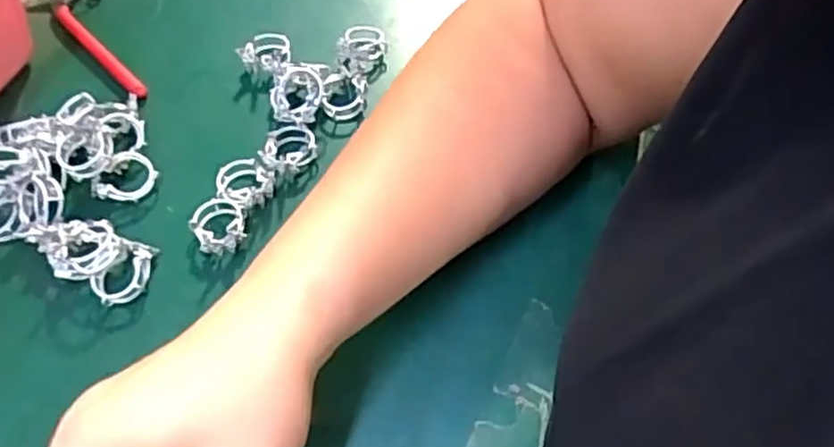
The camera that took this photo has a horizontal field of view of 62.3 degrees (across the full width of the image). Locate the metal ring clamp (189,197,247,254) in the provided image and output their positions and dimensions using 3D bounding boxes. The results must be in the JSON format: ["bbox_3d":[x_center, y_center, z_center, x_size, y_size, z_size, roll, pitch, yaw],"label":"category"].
[{"bbox_3d":[-0.097,0.001,0.337,0.025,0.013,0.031,-15,55,-10],"label":"metal ring clamp"}]

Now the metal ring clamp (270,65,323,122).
[{"bbox_3d":[-0.065,-0.069,0.377,0.028,0.022,0.029,-11,54,-6],"label":"metal ring clamp"}]

